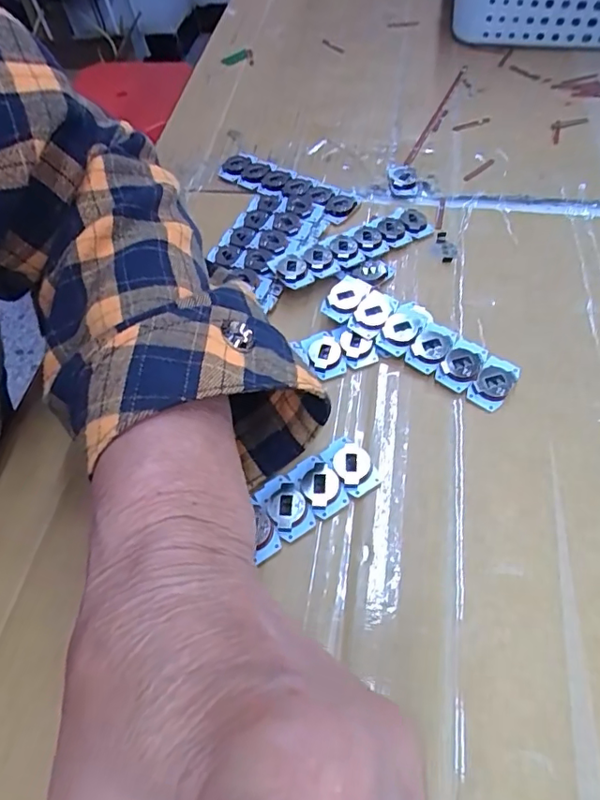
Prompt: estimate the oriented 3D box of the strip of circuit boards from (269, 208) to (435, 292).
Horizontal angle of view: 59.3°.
[{"bbox_3d":[0.032,-0.093,0.322,0.104,0.015,0.026,-30,59,-15],"label":"strip of circuit boards"}]

